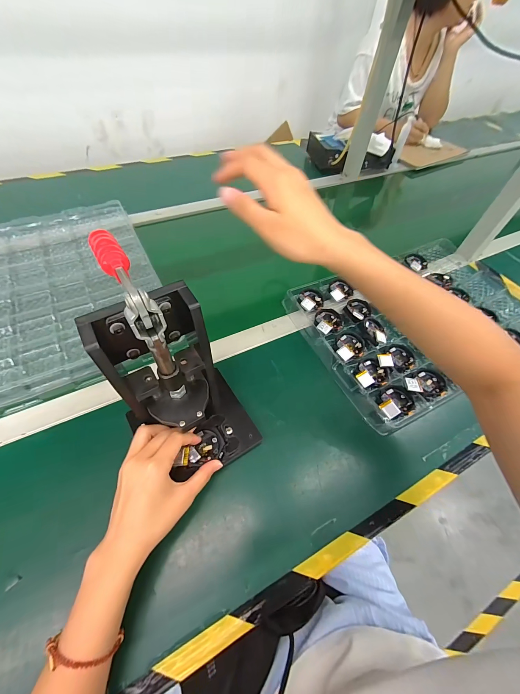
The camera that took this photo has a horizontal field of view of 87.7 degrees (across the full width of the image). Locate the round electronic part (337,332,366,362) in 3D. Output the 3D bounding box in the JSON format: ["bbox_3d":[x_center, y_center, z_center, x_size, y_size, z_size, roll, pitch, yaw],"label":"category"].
[{"bbox_3d":[0.150,-0.005,0.454,0.060,0.012,0.048,-20,59,-17],"label":"round electronic part"}]

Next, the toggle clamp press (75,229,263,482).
[{"bbox_3d":[-0.085,0.028,0.290,0.115,0.241,0.167,-27,61,-21],"label":"toggle clamp press"}]

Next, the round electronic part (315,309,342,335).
[{"bbox_3d":[0.121,-0.048,0.487,0.057,0.010,0.050,-27,61,-21],"label":"round electronic part"}]

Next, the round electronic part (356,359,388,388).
[{"bbox_3d":[0.174,0.041,0.422,0.056,0.012,0.044,-31,62,-23],"label":"round electronic part"}]

